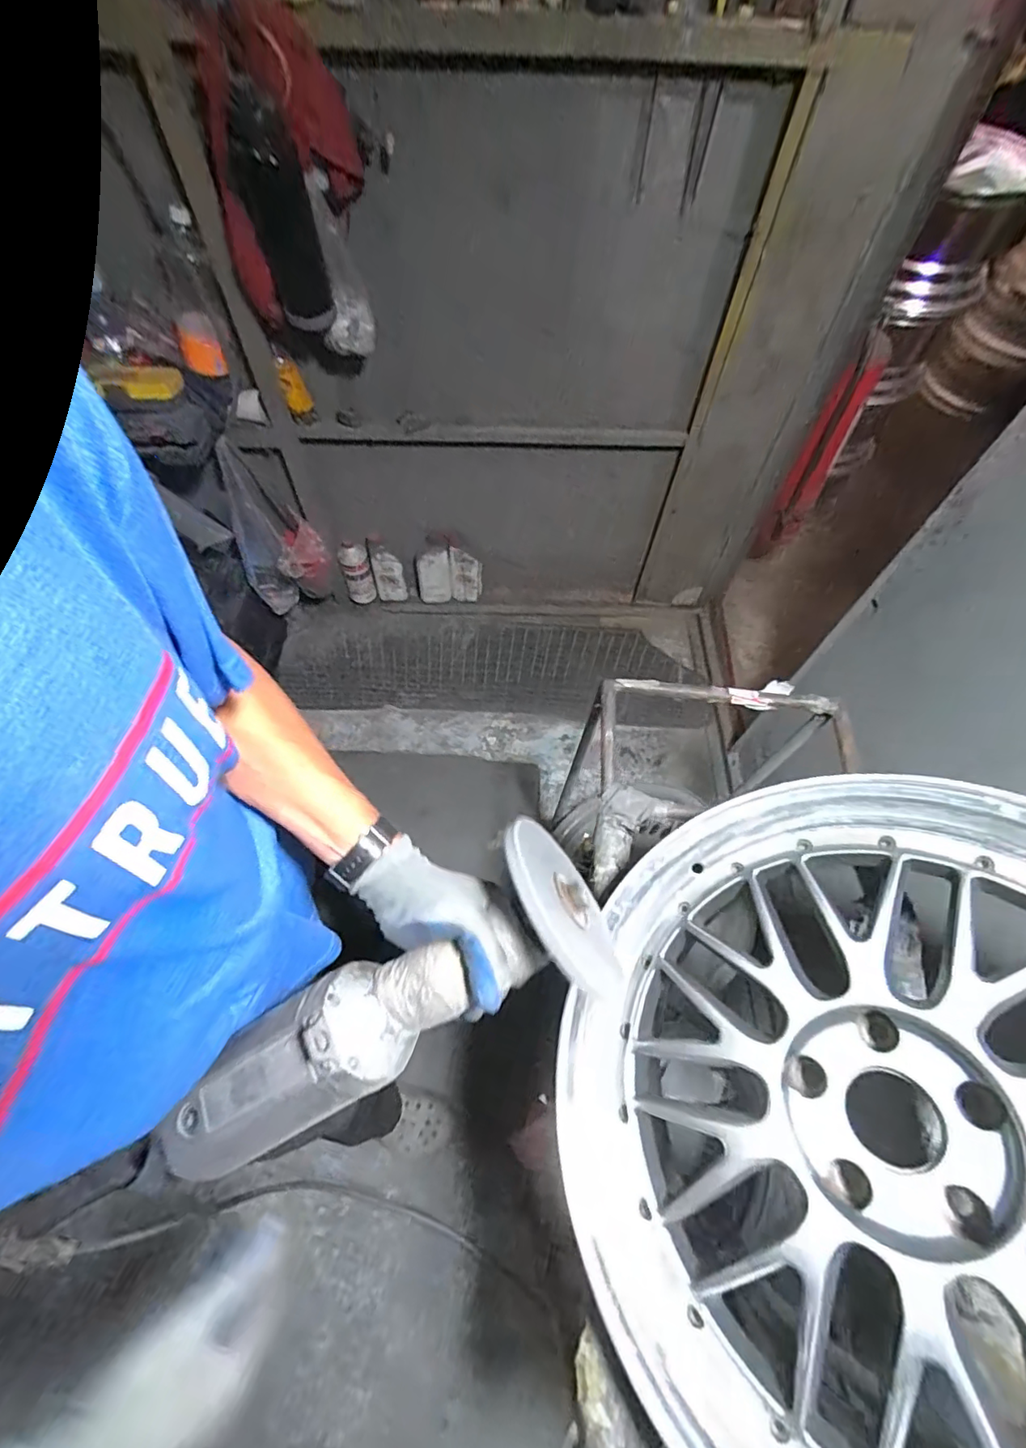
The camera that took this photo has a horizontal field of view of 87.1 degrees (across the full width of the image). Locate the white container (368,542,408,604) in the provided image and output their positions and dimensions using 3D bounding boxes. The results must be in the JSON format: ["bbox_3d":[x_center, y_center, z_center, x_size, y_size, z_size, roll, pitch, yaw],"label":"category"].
[{"bbox_3d":[-0.377,-0.451,1.638,0.092,0.217,0.035,4,60,-1],"label":"white container"}]

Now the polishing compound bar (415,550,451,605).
[{"bbox_3d":[-0.244,-0.452,1.670,0.101,0.175,0.045,-5,61,-6],"label":"polishing compound bar"}]

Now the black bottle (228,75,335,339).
[{"bbox_3d":[-0.368,-0.798,0.856,0.098,0.278,0.118,-18,63,-13],"label":"black bottle"}]

